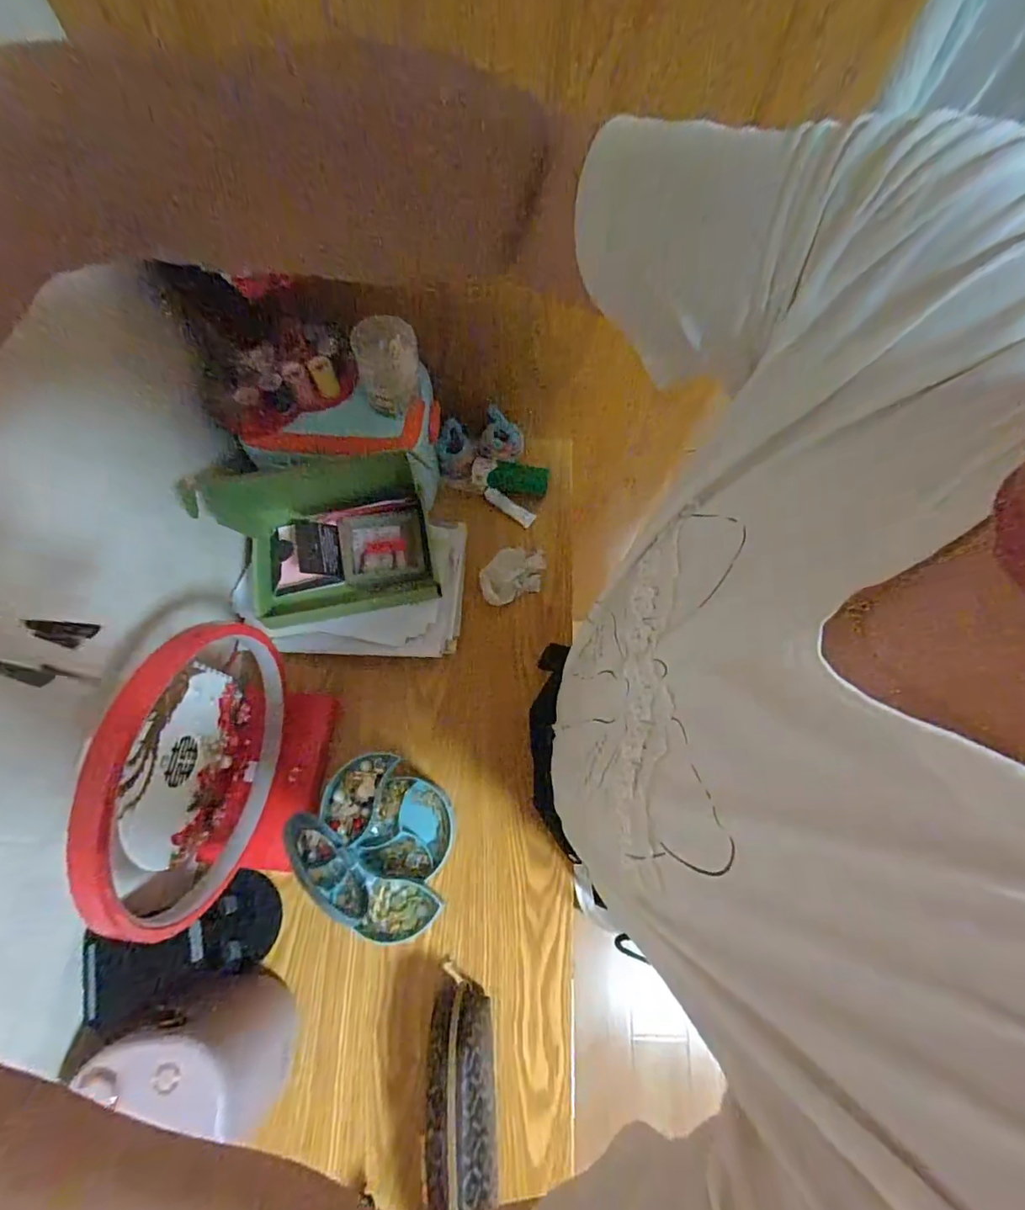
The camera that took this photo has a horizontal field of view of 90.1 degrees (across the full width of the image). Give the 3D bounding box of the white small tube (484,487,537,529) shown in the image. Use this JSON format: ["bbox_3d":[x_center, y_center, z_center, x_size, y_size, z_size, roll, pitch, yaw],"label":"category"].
[{"bbox_3d":[-0.005,-0.136,0.706,0.079,0.008,0.021,33,72,10],"label":"white small tube"}]

